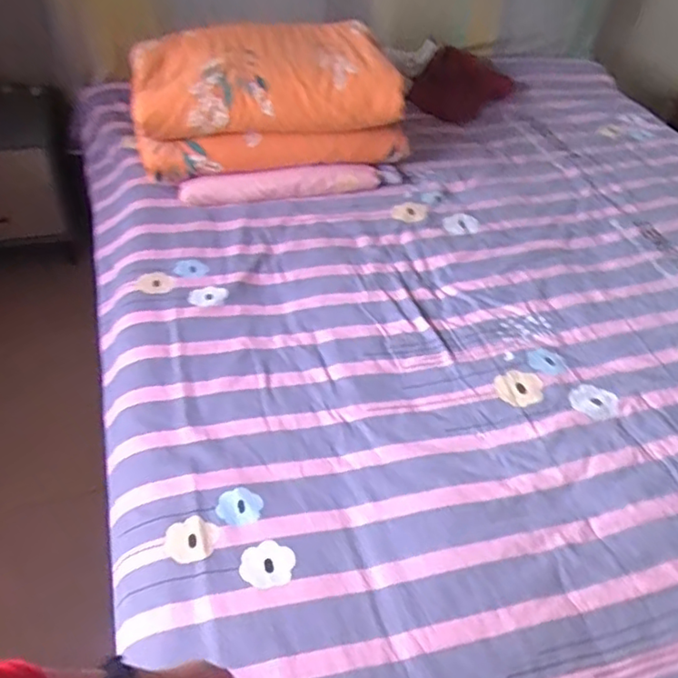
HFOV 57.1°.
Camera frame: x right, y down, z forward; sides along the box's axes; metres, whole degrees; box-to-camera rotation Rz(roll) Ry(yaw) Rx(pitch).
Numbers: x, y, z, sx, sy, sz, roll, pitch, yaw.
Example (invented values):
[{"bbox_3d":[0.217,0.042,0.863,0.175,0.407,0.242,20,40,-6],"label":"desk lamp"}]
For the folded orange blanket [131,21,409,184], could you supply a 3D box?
[{"bbox_3d":[-0.181,-0.589,1.513,0.621,0.231,0.356,-13,47,-18],"label":"folded orange blanket"}]

